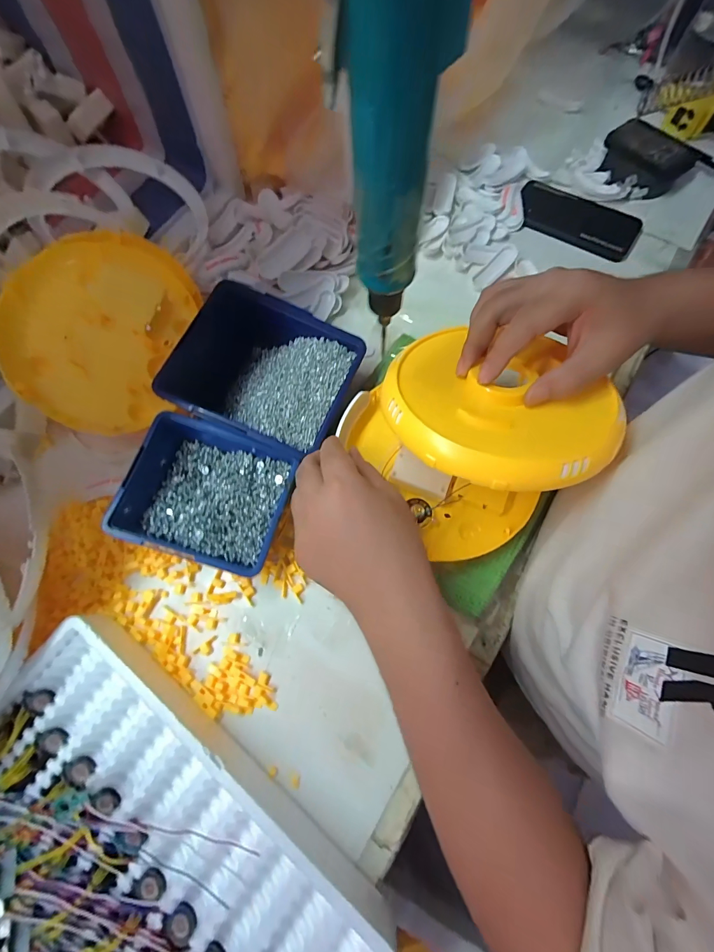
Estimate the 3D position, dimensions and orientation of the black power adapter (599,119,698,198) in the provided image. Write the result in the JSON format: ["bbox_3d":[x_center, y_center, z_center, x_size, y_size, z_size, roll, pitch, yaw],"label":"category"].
[{"bbox_3d":[0.386,-0.425,0.488,0.108,0.032,0.081,35,76,12],"label":"black power adapter"}]

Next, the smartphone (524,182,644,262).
[{"bbox_3d":[0.286,-0.338,0.474,0.154,0.006,0.086,31,76,11],"label":"smartphone"}]

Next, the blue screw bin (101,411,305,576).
[{"bbox_3d":[-0.142,0.017,0.348,0.152,0.057,0.122,16,73,6],"label":"blue screw bin"}]

